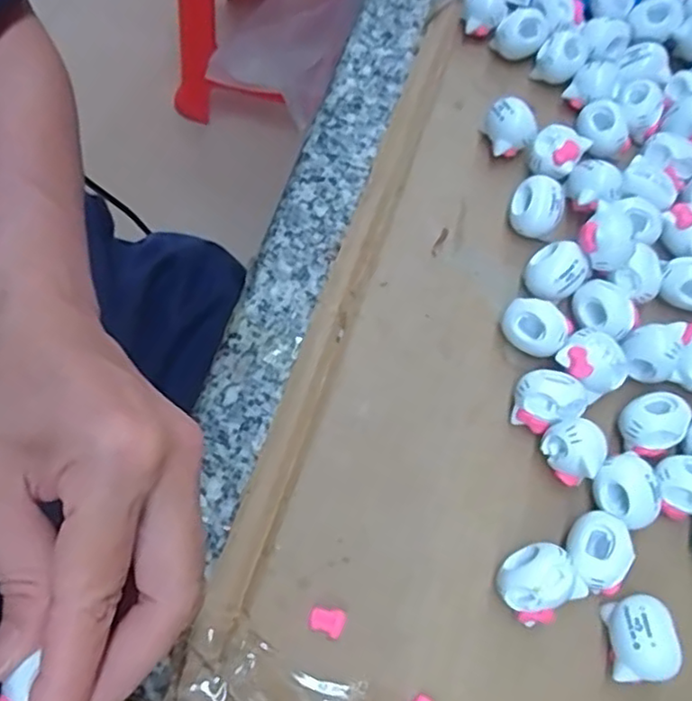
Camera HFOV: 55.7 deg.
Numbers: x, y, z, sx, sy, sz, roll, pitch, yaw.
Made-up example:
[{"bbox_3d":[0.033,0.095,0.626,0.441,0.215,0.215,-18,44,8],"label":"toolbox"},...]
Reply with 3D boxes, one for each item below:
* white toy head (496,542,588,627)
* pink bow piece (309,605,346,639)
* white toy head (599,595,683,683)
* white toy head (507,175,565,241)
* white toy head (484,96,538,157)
[{"bbox_3d":[0.065,0.079,0.222,0.024,0.017,0.023,-36,73,-17],"label":"white toy head"},{"bbox_3d":[-0.006,0.092,0.222,0.011,0.005,0.009,22,67,6],"label":"pink bow piece"},{"bbox_3d":[0.098,0.095,0.217,0.020,0.016,0.025,1,67,-3],"label":"white toy head"},{"bbox_3d":[0.082,-0.061,0.283,0.022,0.019,0.022,1,67,-3],"label":"white toy head"},{"bbox_3d":[0.074,-0.099,0.298,0.022,0.024,0.019,11,66,1],"label":"white toy head"}]

